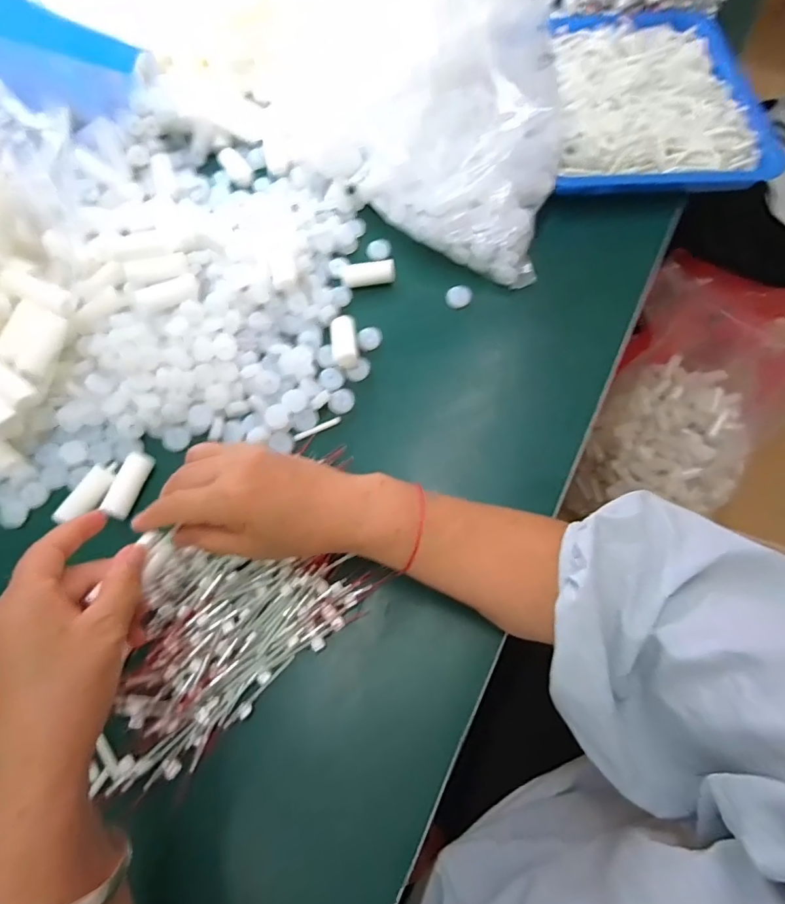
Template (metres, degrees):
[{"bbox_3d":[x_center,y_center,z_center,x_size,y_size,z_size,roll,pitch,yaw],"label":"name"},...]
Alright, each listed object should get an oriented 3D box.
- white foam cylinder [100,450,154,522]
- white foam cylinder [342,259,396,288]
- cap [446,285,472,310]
[{"bbox_3d":[-0.210,0.025,0.387,0.015,0.016,0.055,15,66,9],"label":"white foam cylinder"},{"bbox_3d":[-0.023,-0.176,0.484,0.052,0.017,0.018,-12,65,-4],"label":"white foam cylinder"},{"bbox_3d":[0.065,-0.151,0.476,0.024,0.012,0.018,6,65,5],"label":"cap"}]

